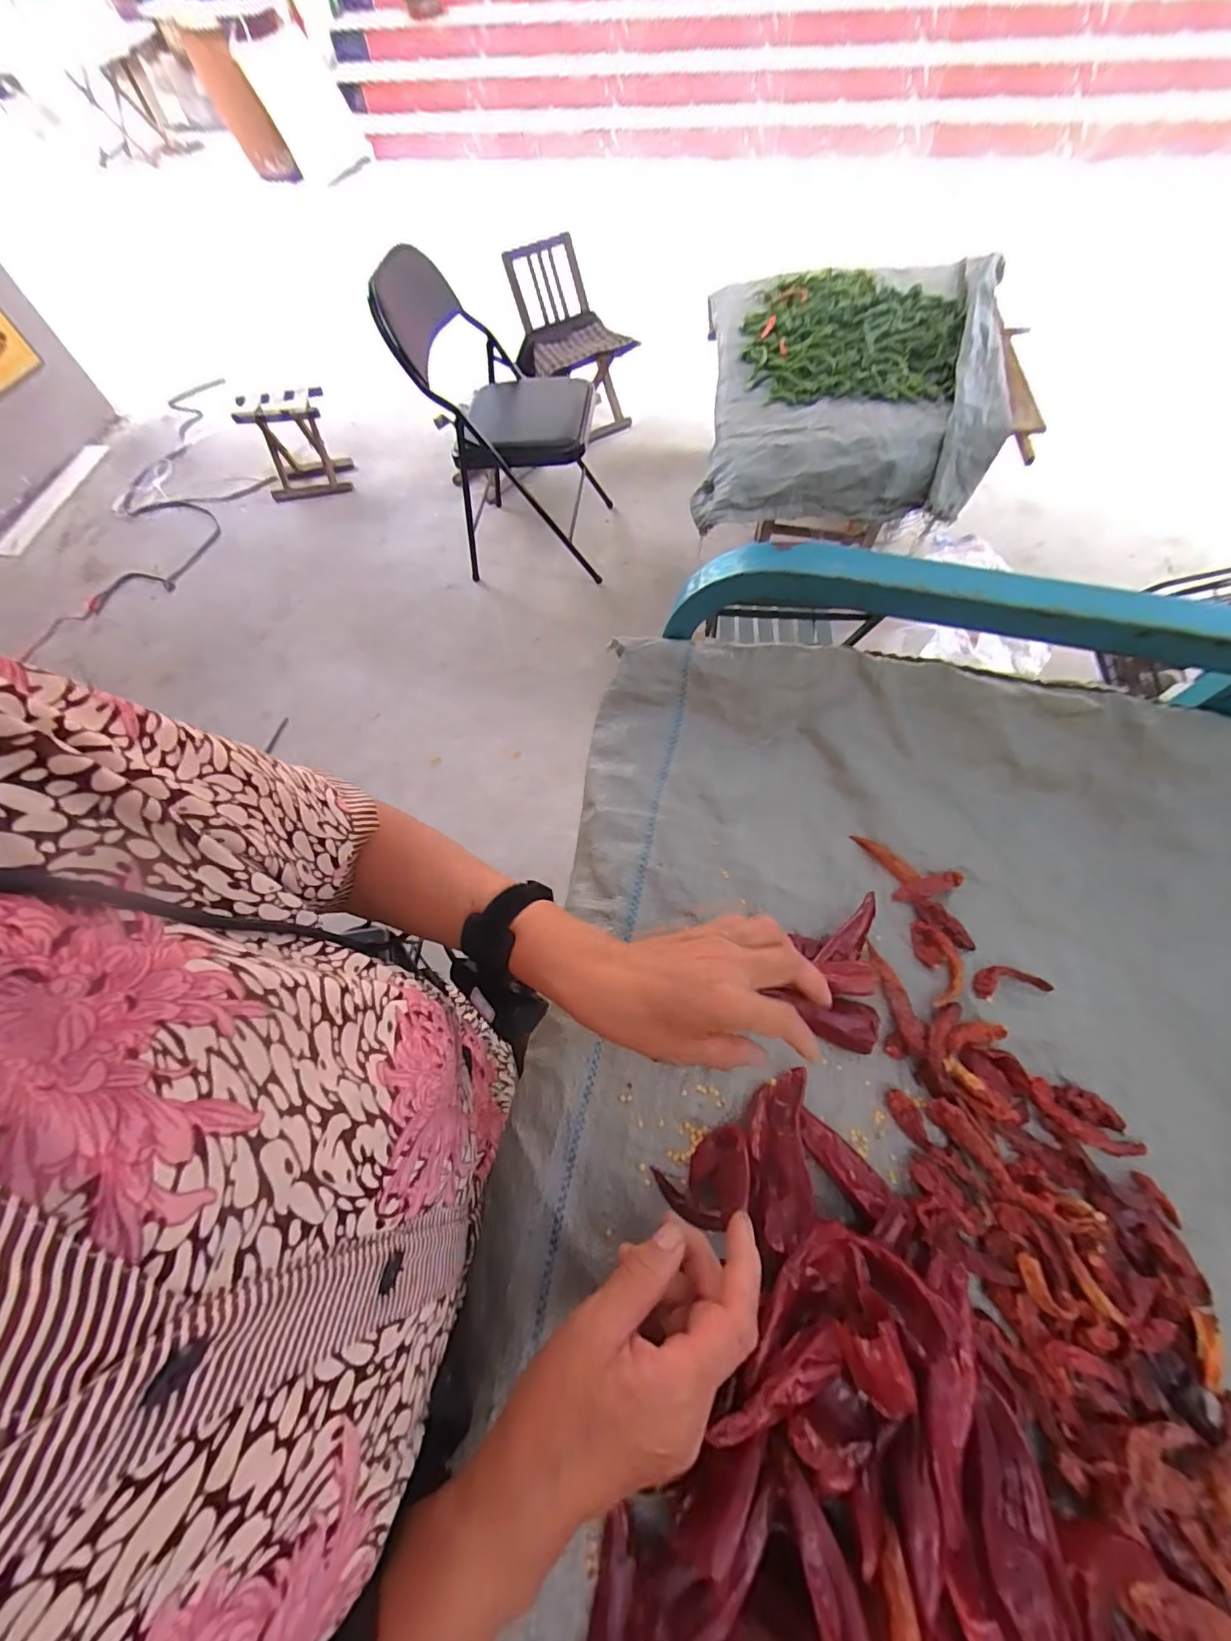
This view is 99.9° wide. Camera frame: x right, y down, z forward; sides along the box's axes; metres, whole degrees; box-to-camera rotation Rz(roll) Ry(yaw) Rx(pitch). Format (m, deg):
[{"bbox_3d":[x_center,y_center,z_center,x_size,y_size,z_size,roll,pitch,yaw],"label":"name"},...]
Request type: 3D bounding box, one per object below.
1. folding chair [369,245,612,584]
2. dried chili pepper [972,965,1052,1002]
[{"bbox_3d":[-0.298,-1.179,1.538,0.519,0.758,0.563,-6,64,-1],"label":"folding chair"},{"bbox_3d":[0.296,0.120,0.388,0.053,0.009,0.023,-10,65,-3],"label":"dried chili pepper"}]

